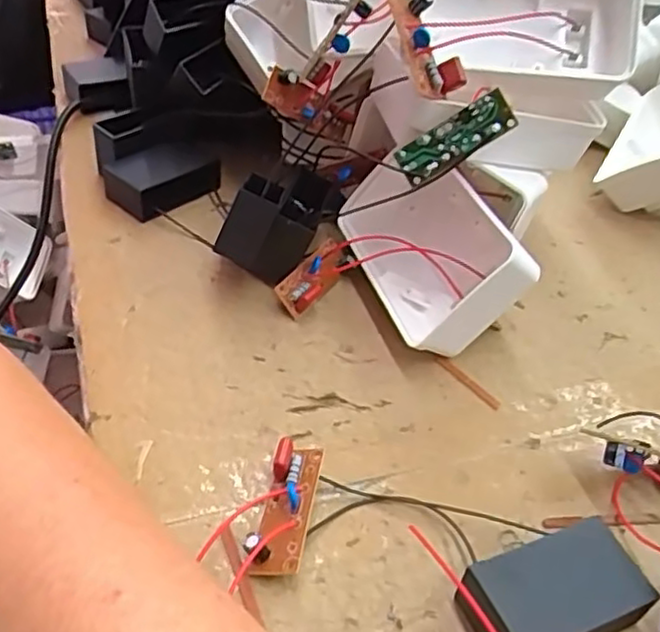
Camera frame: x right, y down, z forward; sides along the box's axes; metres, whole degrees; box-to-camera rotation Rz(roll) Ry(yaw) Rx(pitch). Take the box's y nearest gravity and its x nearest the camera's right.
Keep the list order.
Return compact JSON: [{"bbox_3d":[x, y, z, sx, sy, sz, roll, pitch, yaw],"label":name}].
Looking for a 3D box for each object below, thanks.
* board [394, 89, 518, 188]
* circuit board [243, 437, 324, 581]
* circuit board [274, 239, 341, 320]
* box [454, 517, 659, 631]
[{"bbox_3d":[0.046,-0.066,0.259,0.043,0.017,0.006,-33,8,13],"label":"board"},{"bbox_3d":[-0.014,0.060,0.217,0.016,0.014,0.046,12,43,5],"label":"circuit board"},{"bbox_3d":[-0.007,-0.016,0.296,0.016,0.008,0.037,45,60,1],"label":"circuit board"},{"bbox_3d":[0.063,0.083,0.201,0.053,0.020,0.031,-13,47,-21],"label":"box"}]

